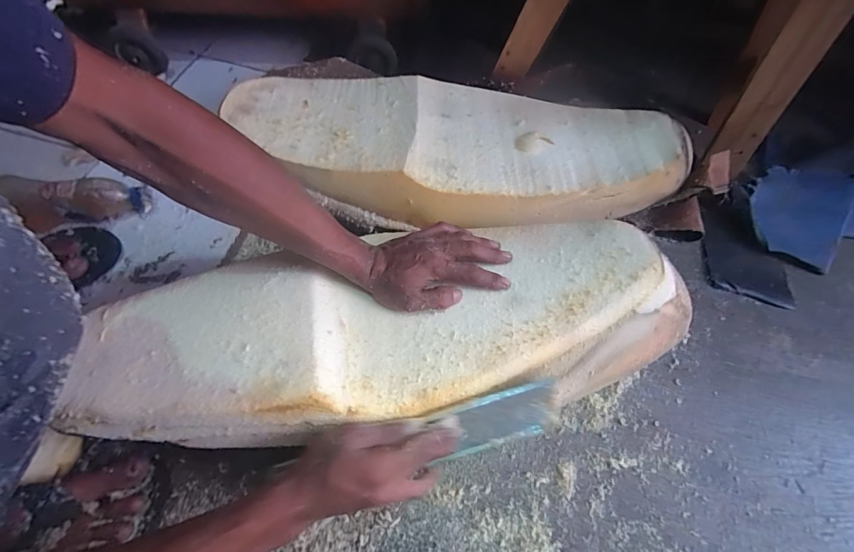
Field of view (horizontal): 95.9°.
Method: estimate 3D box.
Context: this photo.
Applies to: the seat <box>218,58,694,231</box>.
[{"bbox_3d":[0.031,-0.207,0.604,0.675,0.081,0.291,18,63,7],"label":"seat"}]

